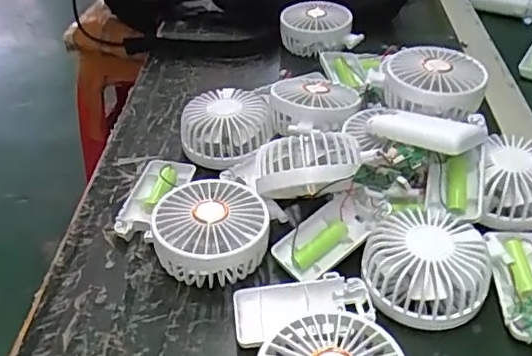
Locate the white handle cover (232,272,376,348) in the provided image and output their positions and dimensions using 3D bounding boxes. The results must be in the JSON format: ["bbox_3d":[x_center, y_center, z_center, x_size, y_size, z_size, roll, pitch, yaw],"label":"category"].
[{"bbox_3d":[0.025,0.092,0.393,0.094,0.019,0.039,-8,40,-6],"label":"white handle cover"}]

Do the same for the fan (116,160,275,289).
[{"bbox_3d":[-0.069,0.024,0.452,0.089,0.045,0.162,-27,45,-27],"label":"fan"}]

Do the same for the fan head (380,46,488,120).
[{"bbox_3d":[0.149,-0.088,0.504,0.087,0.031,0.081,8,41,13],"label":"fan head"}]

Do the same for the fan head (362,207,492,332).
[{"bbox_3d":[0.113,0.060,0.395,0.083,0.038,0.082,-2,40,1],"label":"fan head"}]

